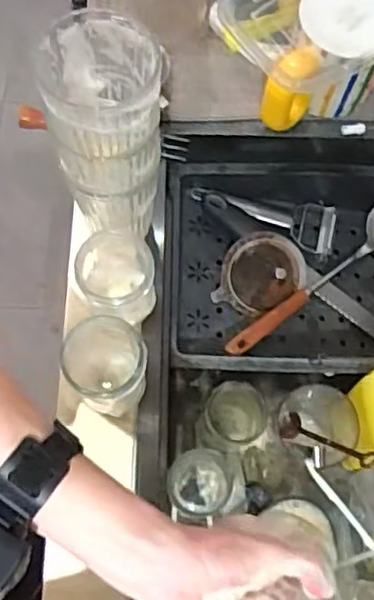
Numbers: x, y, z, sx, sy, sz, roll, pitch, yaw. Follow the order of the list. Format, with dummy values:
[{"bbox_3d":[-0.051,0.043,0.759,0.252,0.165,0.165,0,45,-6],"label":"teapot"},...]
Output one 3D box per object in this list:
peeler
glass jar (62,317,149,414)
[{"bbox_3d":[0.094,-0.101,0.750,0.184,0.026,0.066,14,70,-14],"label":"peeler"},{"bbox_3d":[-0.067,0.056,0.527,0.057,0.101,0.068,-18,72,-7],"label":"glass jar"}]

